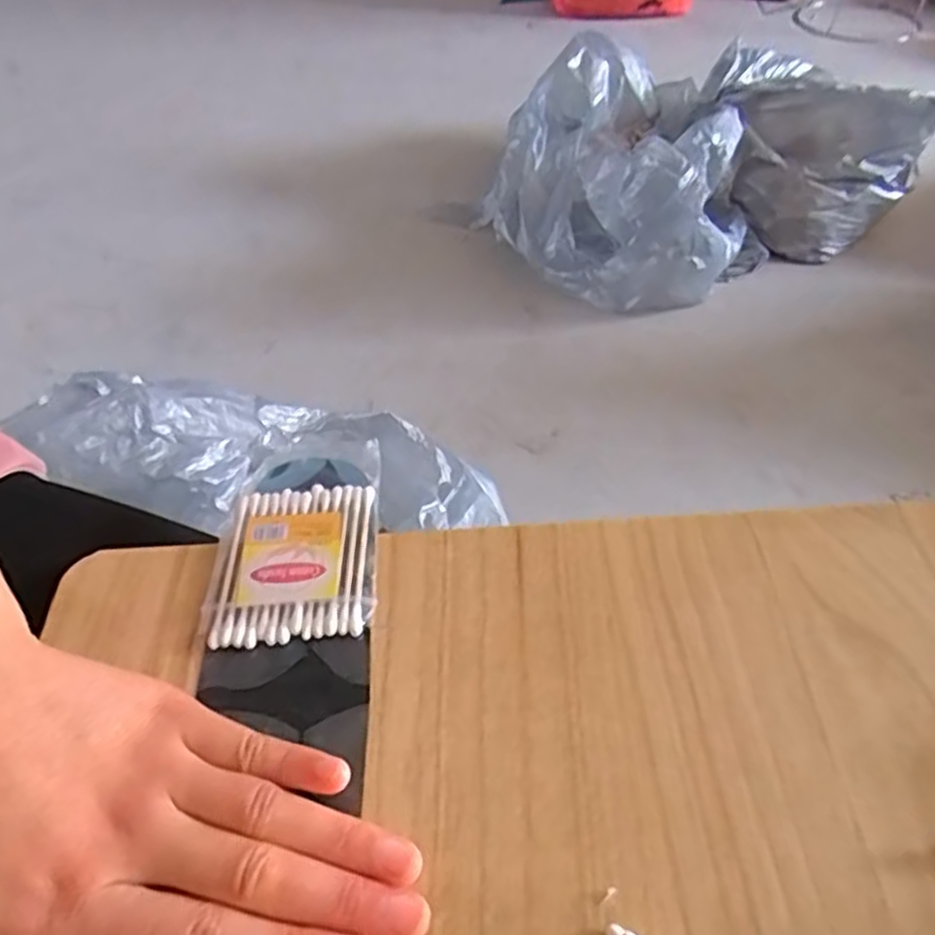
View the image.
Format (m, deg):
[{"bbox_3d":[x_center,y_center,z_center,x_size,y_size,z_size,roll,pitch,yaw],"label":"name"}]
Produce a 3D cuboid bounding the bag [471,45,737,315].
[{"bbox_3d":[0.267,-0.544,1.367,0.464,0.268,0.536,9,49,9],"label":"bag"}]

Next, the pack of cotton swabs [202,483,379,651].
[{"bbox_3d":[-0.070,0.037,0.299,0.065,0.008,0.074,-5,48,-1],"label":"pack of cotton swabs"}]

